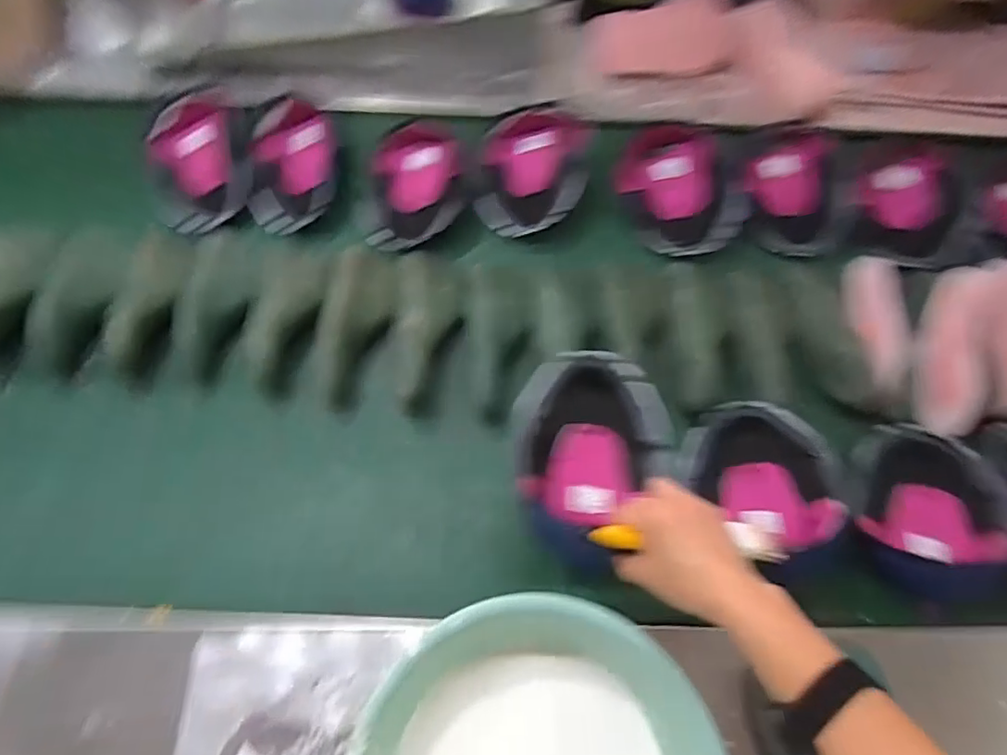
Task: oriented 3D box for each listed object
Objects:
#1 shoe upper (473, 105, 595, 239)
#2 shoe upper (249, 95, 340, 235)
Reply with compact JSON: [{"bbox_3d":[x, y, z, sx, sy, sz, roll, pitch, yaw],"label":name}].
[{"bbox_3d":[0.043,-0.308,0.870,0.158,0.077,0.179,9,65,3],"label":"shoe upper"},{"bbox_3d":[-0.311,-0.318,0.870,0.145,0.039,0.219,-6,65,-5],"label":"shoe upper"}]

